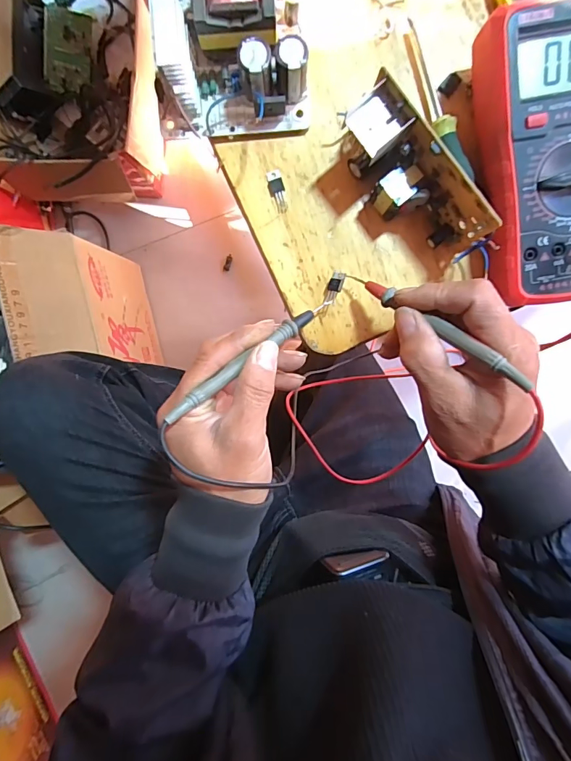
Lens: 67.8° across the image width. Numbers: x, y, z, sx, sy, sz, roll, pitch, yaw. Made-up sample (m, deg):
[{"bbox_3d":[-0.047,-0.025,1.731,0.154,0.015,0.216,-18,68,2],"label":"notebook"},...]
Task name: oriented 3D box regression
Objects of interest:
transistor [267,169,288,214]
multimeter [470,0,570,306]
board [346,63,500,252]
[{"bbox_3d":[-0.006,-0.141,0.317,0.012,0.004,0.030,-13,95,2],"label":"transistor"},{"bbox_3d":[0.178,-0.143,0.280,0.090,0.043,0.179,-9,95,2],"label":"multimeter"},{"bbox_3d":[0.084,-0.133,0.283,0.036,0.056,0.110,-43,93,4],"label":"board"}]

